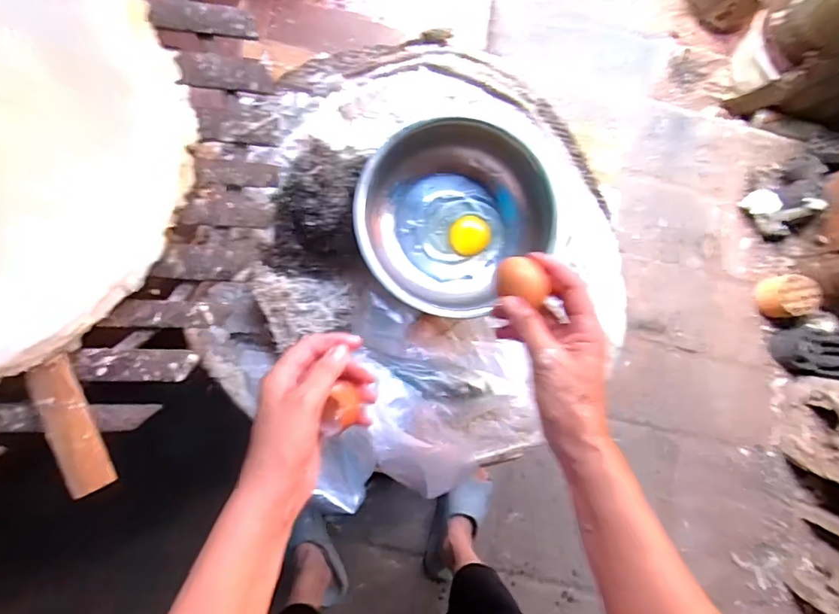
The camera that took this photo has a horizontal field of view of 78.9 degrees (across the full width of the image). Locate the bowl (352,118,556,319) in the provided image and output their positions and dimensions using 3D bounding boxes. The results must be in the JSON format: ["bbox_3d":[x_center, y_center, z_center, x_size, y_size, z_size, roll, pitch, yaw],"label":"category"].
[{"bbox_3d":[0.027,-0.088,0.526,0.179,0.084,0.180,0,88,-5],"label":"bowl"}]

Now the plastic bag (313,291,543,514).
[{"bbox_3d":[0.014,0.104,0.508,0.201,0.094,0.202,9,88,-5],"label":"plastic bag"}]

